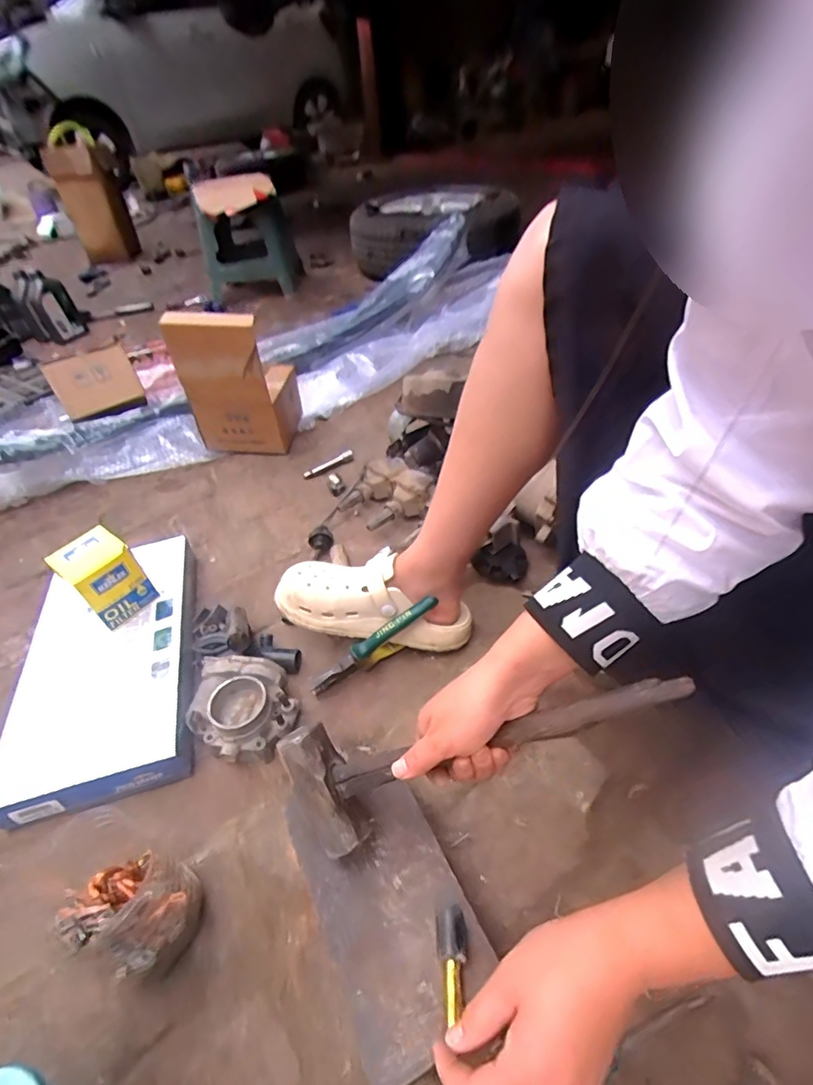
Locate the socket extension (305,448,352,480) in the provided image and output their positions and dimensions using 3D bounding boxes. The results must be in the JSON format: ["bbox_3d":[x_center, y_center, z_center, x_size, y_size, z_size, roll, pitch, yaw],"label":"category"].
[{"bbox_3d":[-0.152,-0.153,1.023,0.111,0.017,0.023,-27,47,-21],"label":"socket extension"}]

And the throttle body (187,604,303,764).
[{"bbox_3d":[-0.200,0.166,0.640,0.125,0.060,0.194,-11,43,-4],"label":"throttle body"}]

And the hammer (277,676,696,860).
[{"bbox_3d":[0.042,0.150,0.411,0.334,0.104,0.045,-30,-6,22],"label":"hammer"}]

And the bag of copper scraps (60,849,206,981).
[{"bbox_3d":[-0.230,0.321,0.454,0.077,0.099,0.086,14,46,21],"label":"bag of copper scraps"}]

